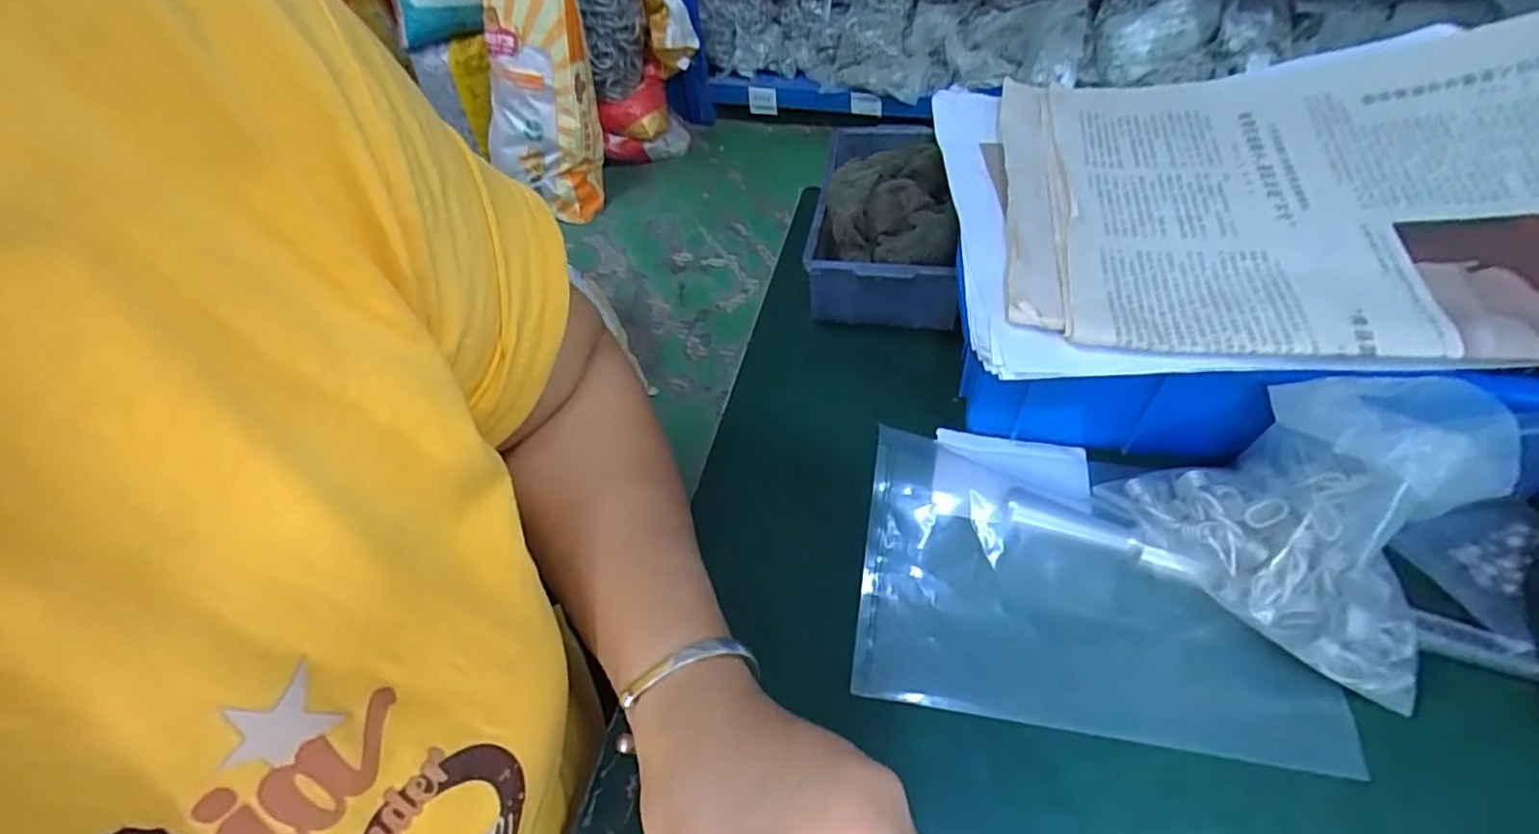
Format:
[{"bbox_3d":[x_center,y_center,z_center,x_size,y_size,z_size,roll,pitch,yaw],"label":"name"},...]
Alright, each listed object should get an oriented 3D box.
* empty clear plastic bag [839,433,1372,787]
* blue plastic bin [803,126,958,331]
[{"bbox_3d":[0.141,0.075,0.302,0.192,0.012,0.126,6,64,10],"label":"empty clear plastic bag"},{"bbox_3d":[0.075,-0.129,0.427,0.087,0.057,0.151,5,55,9],"label":"blue plastic bin"}]

